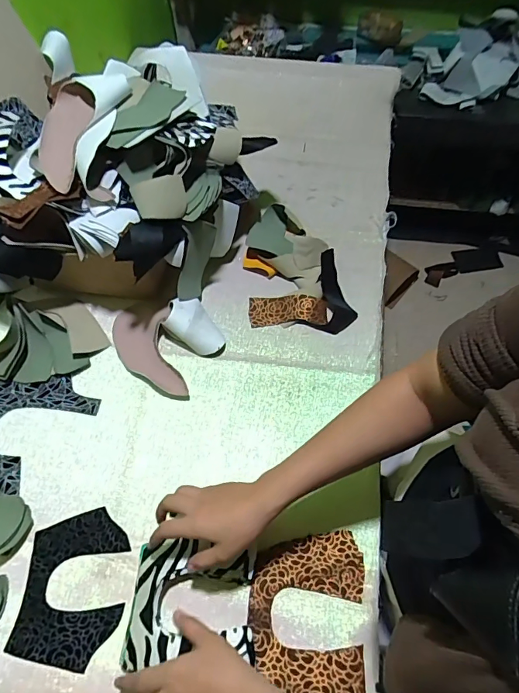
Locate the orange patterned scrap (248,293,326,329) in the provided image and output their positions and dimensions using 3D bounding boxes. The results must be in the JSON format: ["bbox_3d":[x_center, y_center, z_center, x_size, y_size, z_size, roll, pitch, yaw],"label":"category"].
[{"bbox_3d":[0.044,-0.059,0.680,0.119,0.025,0.048,1,60,2],"label":"orange patterned scrap"}]

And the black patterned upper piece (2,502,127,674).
[{"bbox_3d":[-0.216,0.276,0.510,0.113,0.008,0.156,0,57,0],"label":"black patterned upper piece"}]

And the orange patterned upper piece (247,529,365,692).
[{"bbox_3d":[0.053,0.296,0.491,0.125,0.009,0.167,4,58,6],"label":"orange patterned upper piece"}]

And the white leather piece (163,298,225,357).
[{"bbox_3d":[-0.098,-0.028,0.650,0.069,0.042,0.094,-33,65,-16],"label":"white leather piece"}]

